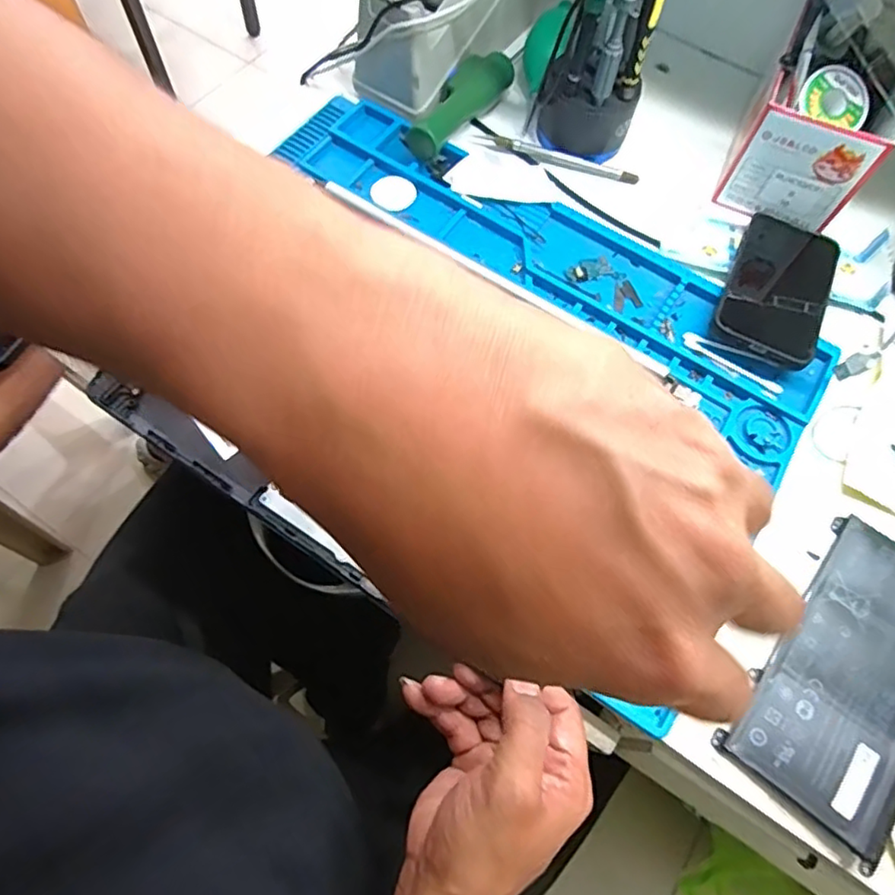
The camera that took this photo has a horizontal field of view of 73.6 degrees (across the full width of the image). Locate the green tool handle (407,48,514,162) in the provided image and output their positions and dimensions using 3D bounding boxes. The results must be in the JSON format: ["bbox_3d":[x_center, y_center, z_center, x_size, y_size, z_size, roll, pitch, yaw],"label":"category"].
[{"bbox_3d":[0.010,-0.303,0.524,0.037,0.032,0.140,30,68,10],"label":"green tool handle"}]

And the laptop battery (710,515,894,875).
[{"bbox_3d":[0.251,0.136,0.360,0.095,0.008,0.180,37,68,17],"label":"laptop battery"}]

